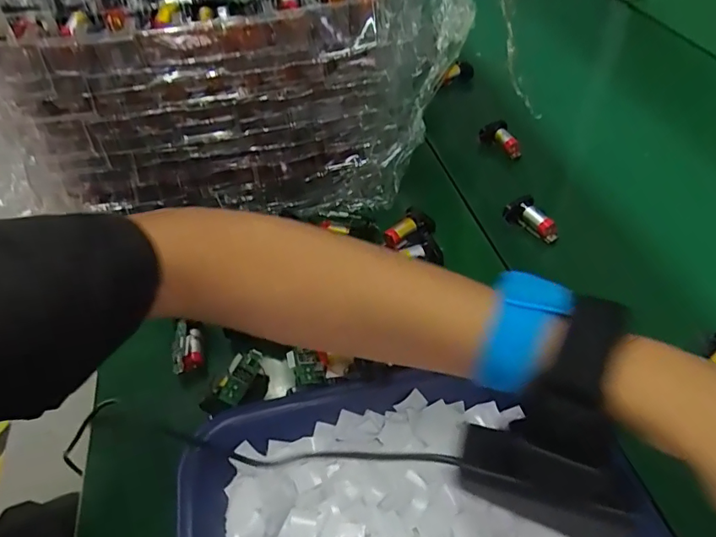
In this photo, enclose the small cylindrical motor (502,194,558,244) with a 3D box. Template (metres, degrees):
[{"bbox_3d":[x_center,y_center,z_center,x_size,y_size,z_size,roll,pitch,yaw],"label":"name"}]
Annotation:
[{"bbox_3d":[0.162,-0.047,0.463,0.023,0.030,0.054,-20,50,-11],"label":"small cylindrical motor"}]

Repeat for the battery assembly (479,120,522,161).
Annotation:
[{"bbox_3d":[0.153,-0.141,0.543,0.036,0.018,0.056,-9,49,-1],"label":"battery assembly"}]

